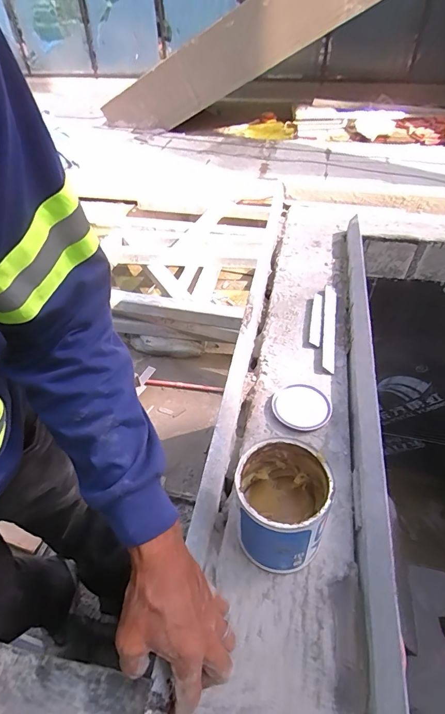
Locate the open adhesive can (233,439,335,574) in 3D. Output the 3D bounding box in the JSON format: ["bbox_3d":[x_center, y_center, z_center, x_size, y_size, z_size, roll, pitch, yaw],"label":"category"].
[{"bbox_3d":[0.066,0.170,0.433,0.095,0.122,0.101,-1,45,1],"label":"open adhesive can"}]

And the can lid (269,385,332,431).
[{"bbox_3d":[0.124,0.077,0.606,0.086,0.013,0.092,-1,45,1],"label":"can lid"}]

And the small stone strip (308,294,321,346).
[{"bbox_3d":[0.183,-0.074,0.753,0.019,0.006,0.154,8,46,9],"label":"small stone strip"}]

